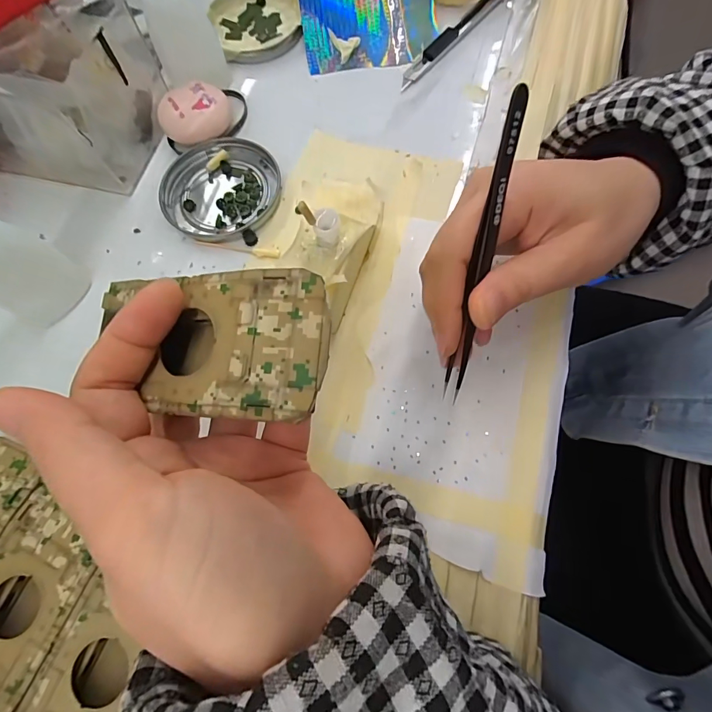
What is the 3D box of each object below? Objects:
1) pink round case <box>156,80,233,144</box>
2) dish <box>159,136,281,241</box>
[{"bbox_3d":[-0.112,-0.169,0.281,0.048,0.021,0.036,-24,72,-8],"label":"pink round case"},{"bbox_3d":[-0.093,-0.113,0.270,0.078,0.012,0.073,0,70,0],"label":"dish"}]

